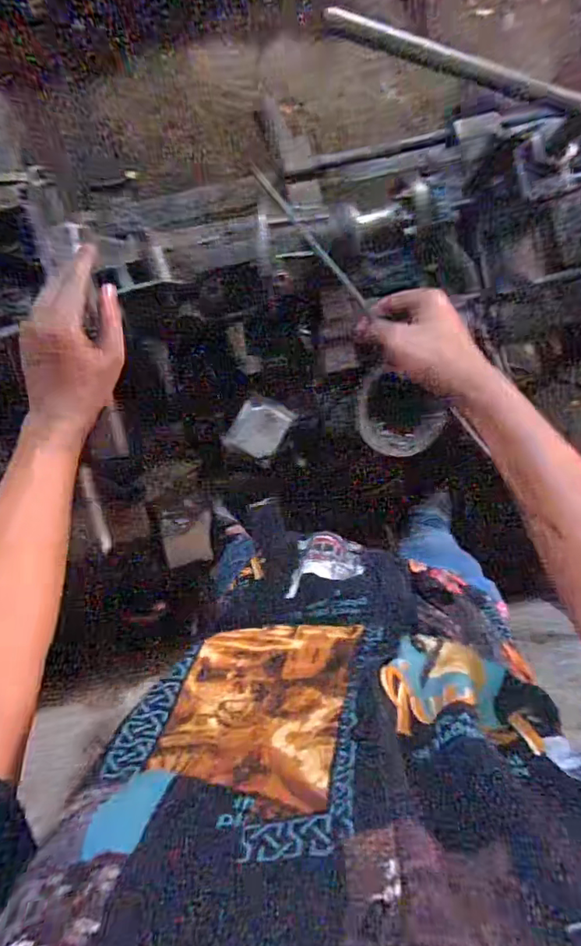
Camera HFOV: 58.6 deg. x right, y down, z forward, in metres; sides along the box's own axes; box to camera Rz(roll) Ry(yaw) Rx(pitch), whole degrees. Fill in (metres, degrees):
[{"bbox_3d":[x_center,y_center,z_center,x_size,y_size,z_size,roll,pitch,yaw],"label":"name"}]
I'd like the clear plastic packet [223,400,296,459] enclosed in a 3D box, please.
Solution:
[{"bbox_3d":[-0.042,-0.062,0.722,0.068,0.012,0.079,31,91,-3],"label":"clear plastic packet"}]

